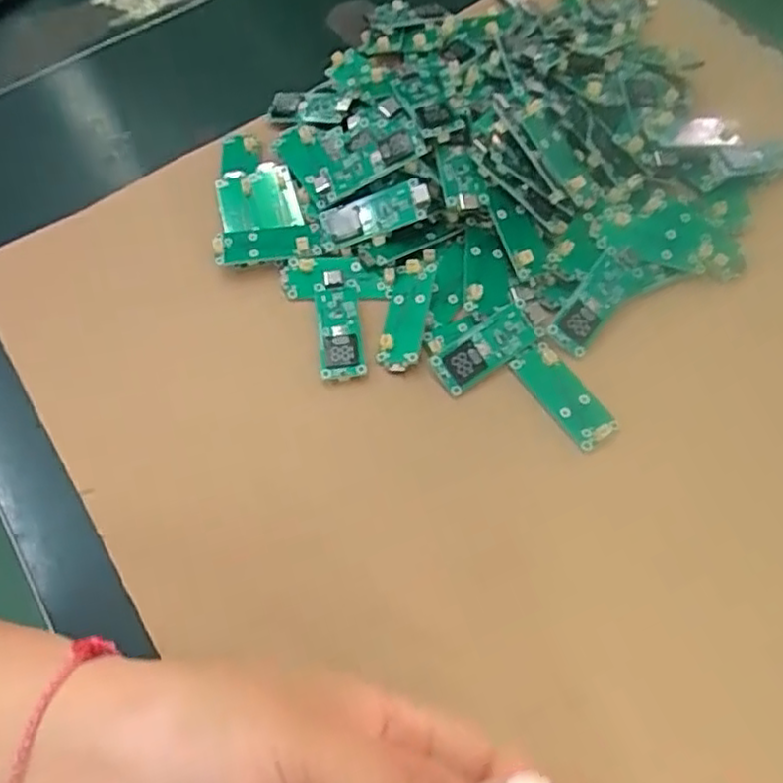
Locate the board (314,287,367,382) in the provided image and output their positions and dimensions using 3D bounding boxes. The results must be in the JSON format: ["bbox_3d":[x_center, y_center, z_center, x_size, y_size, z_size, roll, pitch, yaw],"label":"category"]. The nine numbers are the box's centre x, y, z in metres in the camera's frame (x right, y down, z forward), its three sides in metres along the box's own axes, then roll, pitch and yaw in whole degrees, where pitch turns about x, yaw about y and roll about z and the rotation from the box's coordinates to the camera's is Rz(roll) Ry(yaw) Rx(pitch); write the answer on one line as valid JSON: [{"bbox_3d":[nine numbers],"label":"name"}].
[{"bbox_3d":[-0.022,-0.026,0.294,0.018,0.004,0.042,-7,65,-2],"label":"board"}]

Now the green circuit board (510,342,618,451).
[{"bbox_3d":[0.070,0.001,0.279,0.018,0.004,0.047,-33,68,-13],"label":"green circuit board"}]

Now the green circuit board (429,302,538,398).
[{"bbox_3d":[0.039,-0.017,0.286,0.045,0.004,0.019,-33,93,-7],"label":"green circuit board"}]

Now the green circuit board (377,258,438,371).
[{"bbox_3d":[0.006,-0.034,0.295,0.019,0.004,0.050,8,65,6],"label":"green circuit board"}]

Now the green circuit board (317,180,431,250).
[{"bbox_3d":[-0.008,-0.078,0.305,0.050,0.009,0.018,-15,63,18],"label":"green circuit board"}]

